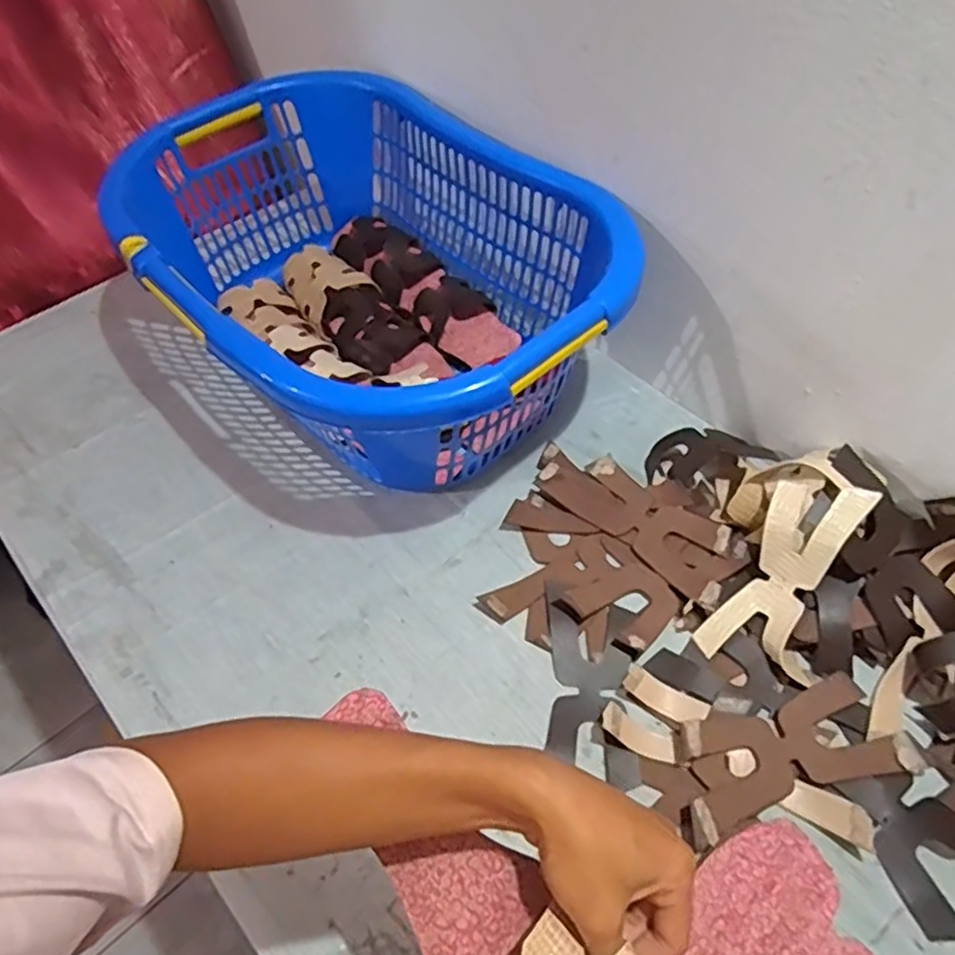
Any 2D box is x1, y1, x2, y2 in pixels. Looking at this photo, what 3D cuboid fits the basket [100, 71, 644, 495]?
[{"bbox_3d":[-0.118,-0.224,0.808,0.346,0.236,0.584,-38,61,-24],"label":"basket"}]

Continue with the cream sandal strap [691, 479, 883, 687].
[{"bbox_3d":[0.295,0.094,0.638,0.102,0.038,0.196,32,97,23],"label":"cream sandal strap"}]

